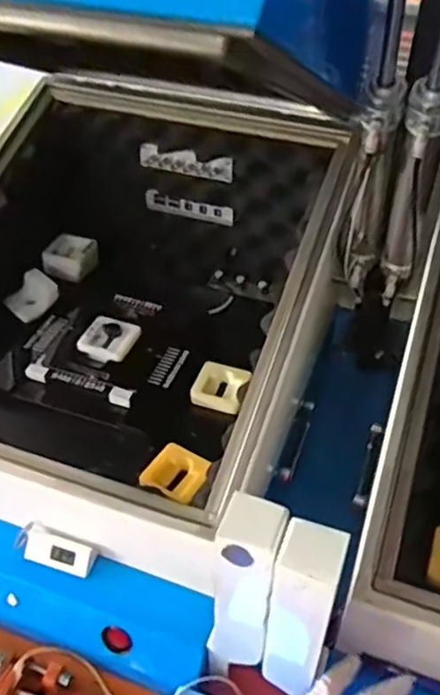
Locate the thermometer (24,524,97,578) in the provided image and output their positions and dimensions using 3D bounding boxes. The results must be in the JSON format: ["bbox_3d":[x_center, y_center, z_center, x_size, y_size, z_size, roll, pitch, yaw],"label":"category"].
[{"bbox_3d":[-0.134,0.170,0.546,0.057,0.011,0.026,17,85,12],"label":"thermometer"}]

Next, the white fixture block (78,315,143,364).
[{"bbox_3d":[-0.112,-0.011,0.670,0.051,0.016,0.054,14,44,14],"label":"white fixture block"}]

